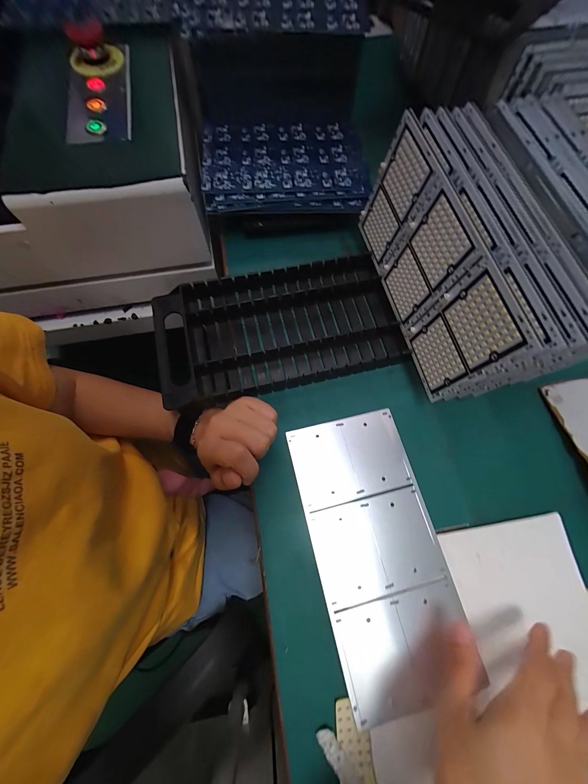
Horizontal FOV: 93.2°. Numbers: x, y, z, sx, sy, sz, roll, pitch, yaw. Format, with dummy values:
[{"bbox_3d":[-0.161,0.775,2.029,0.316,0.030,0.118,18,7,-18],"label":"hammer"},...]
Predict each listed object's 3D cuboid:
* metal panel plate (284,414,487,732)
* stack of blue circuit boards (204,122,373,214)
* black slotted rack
[{"bbox_3d":[0.078,0.141,0.260,0.111,0.005,0.236,-13,71,-6],"label":"metal panel plate"},{"bbox_3d":[-0.012,-0.287,0.353,0.198,0.021,0.137,0,73,-2],"label":"stack of blue circuit boards"},{"bbox_3d":[-0.015,-0.072,0.316,0.268,0.030,0.142,-12,72,-6],"label":"black slotted rack"}]

